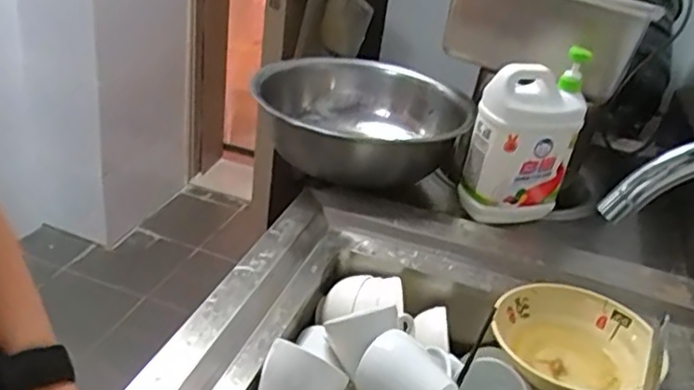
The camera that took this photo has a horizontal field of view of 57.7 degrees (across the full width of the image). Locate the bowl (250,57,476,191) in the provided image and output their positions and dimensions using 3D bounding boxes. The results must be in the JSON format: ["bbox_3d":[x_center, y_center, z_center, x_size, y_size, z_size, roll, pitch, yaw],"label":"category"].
[{"bbox_3d":[0.011,-0.107,1.035,0.325,0.133,0.325,6,29,-4],"label":"bowl"}]

